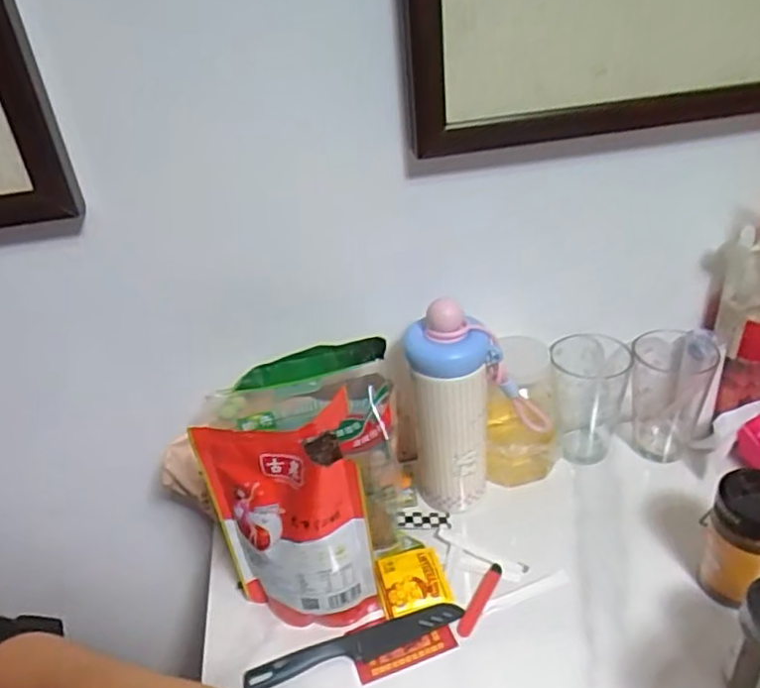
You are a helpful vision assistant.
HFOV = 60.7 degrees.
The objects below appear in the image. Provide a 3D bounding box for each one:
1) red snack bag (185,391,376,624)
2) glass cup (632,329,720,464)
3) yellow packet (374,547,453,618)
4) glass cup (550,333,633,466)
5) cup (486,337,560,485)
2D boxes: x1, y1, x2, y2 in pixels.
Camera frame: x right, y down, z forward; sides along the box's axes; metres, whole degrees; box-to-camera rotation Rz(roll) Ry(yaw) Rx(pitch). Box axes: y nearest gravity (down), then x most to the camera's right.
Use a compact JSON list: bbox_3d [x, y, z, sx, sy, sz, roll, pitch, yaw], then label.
[{"bbox_3d":[-0.074,0.155,0.555,0.120,0.206,0.070,-14,33,-12],"label":"red snack bag"},{"bbox_3d":[0.321,0.055,0.722,0.083,0.123,0.079,4,34,15],"label":"glass cup"},{"bbox_3d":[0.031,0.225,0.618,0.064,0.009,0.060,-10,33,-5],"label":"yellow packet"},{"bbox_3d":[0.235,0.056,0.735,0.073,0.125,0.076,-5,33,3],"label":"glass cup"},{"bbox_3d":[0.151,0.074,0.698,0.082,0.151,0.086,1,33,11],"label":"cup"}]

